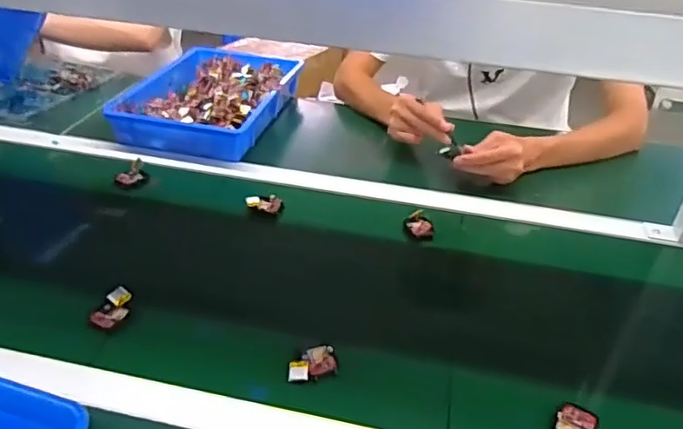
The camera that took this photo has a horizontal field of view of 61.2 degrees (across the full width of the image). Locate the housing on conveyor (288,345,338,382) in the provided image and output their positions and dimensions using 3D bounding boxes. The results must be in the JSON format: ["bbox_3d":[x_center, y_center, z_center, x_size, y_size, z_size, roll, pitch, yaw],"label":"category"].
[{"bbox_3d":[-0.031,0.157,0.608,0.058,0.018,0.037,-13,38,-21],"label":"housing on conveyor"}]

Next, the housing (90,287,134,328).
[{"bbox_3d":[-0.258,0.106,0.657,0.033,0.015,0.056,10,36,9],"label":"housing"}]

